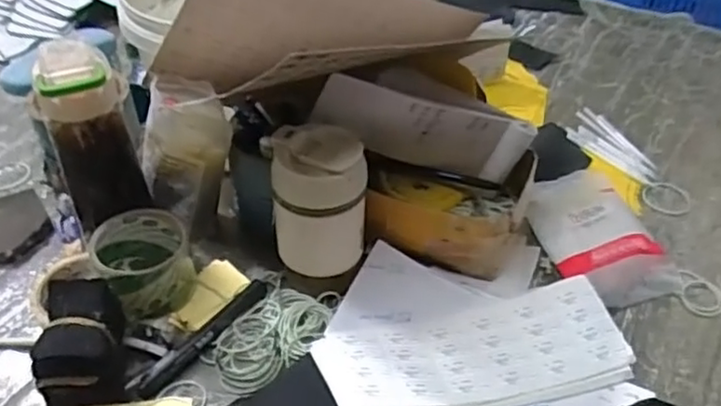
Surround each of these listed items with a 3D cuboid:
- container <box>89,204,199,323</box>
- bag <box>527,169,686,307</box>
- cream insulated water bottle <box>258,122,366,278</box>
[{"bbox_3d":[-0.201,0.059,0.622,0.083,0.067,0.092,-21,47,-22],"label":"container"},{"bbox_3d":[0.242,0.029,0.691,0.108,0.022,0.176,-9,43,-10],"label":"bag"},{"bbox_3d":[-0.039,0.009,0.609,0.085,0.152,0.068,-1,43,-1],"label":"cream insulated water bottle"}]

